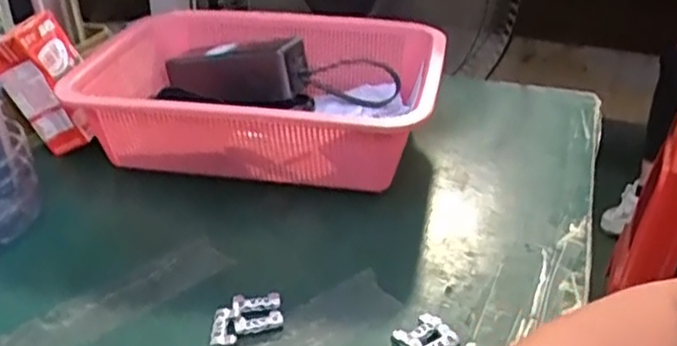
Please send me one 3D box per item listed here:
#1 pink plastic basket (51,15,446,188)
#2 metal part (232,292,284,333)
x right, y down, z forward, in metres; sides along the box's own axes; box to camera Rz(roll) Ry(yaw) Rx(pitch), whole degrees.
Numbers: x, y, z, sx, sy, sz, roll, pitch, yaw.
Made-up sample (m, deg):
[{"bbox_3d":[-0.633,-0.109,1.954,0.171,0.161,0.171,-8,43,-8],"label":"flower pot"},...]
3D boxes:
[{"bbox_3d":[-0.059,-0.071,0.618,0.284,0.092,0.222,7,32,11],"label":"pink plastic basket"},{"bbox_3d":[-0.051,0.088,0.432,0.030,0.006,0.030,-6,31,-9],"label":"metal part"}]

